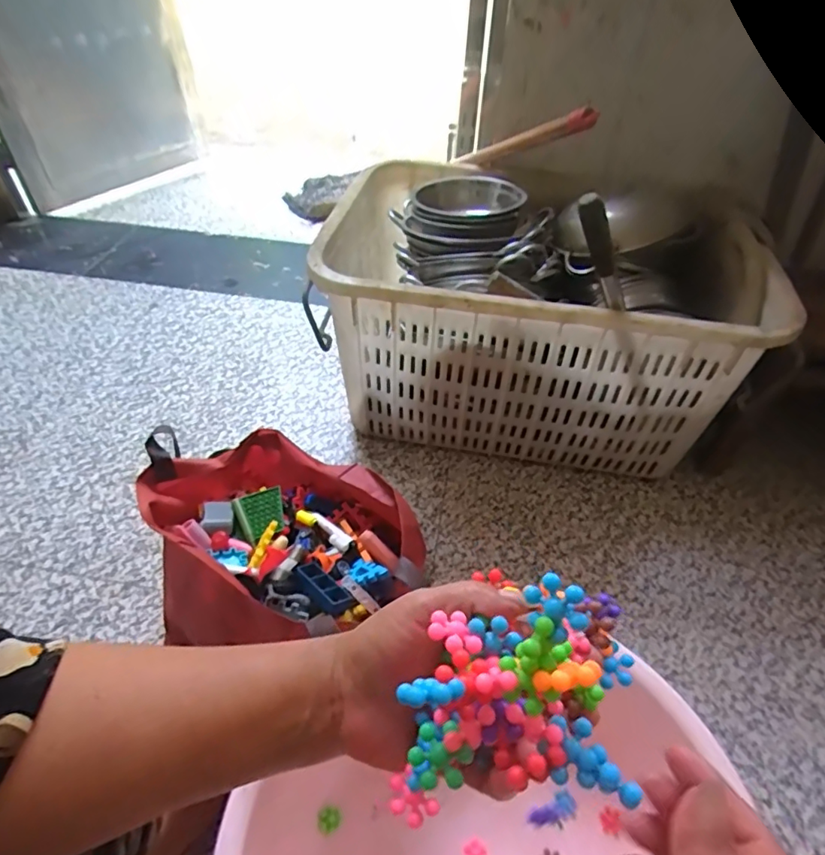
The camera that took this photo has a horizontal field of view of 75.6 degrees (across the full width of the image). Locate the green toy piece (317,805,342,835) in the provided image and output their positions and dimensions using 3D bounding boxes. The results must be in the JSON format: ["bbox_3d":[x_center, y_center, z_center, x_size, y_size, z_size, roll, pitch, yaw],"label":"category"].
[{"bbox_3d":[-0.094,0.445,0.603,0.026,0.004,0.025,3,48,-3],"label":"green toy piece"}]

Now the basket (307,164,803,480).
[{"bbox_3d":[0.212,-0.210,0.987,0.679,0.340,0.482,9,47,7],"label":"basket"}]

